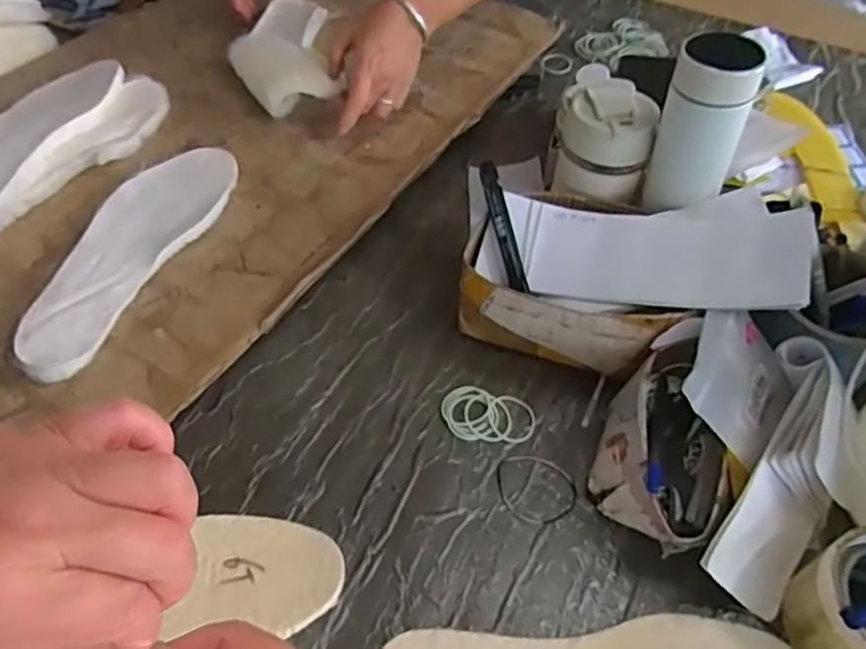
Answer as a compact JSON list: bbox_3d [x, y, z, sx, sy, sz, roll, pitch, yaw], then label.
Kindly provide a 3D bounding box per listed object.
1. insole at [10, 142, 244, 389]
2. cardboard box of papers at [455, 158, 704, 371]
[{"bbox_3d":[-0.286,-0.069,0.635,0.098,0.022,0.288,18,54,11],"label":"insole"},{"bbox_3d":[0.121,-0.041,0.611,0.187,0.104,0.147,17,54,11],"label":"cardboard box of papers"}]

